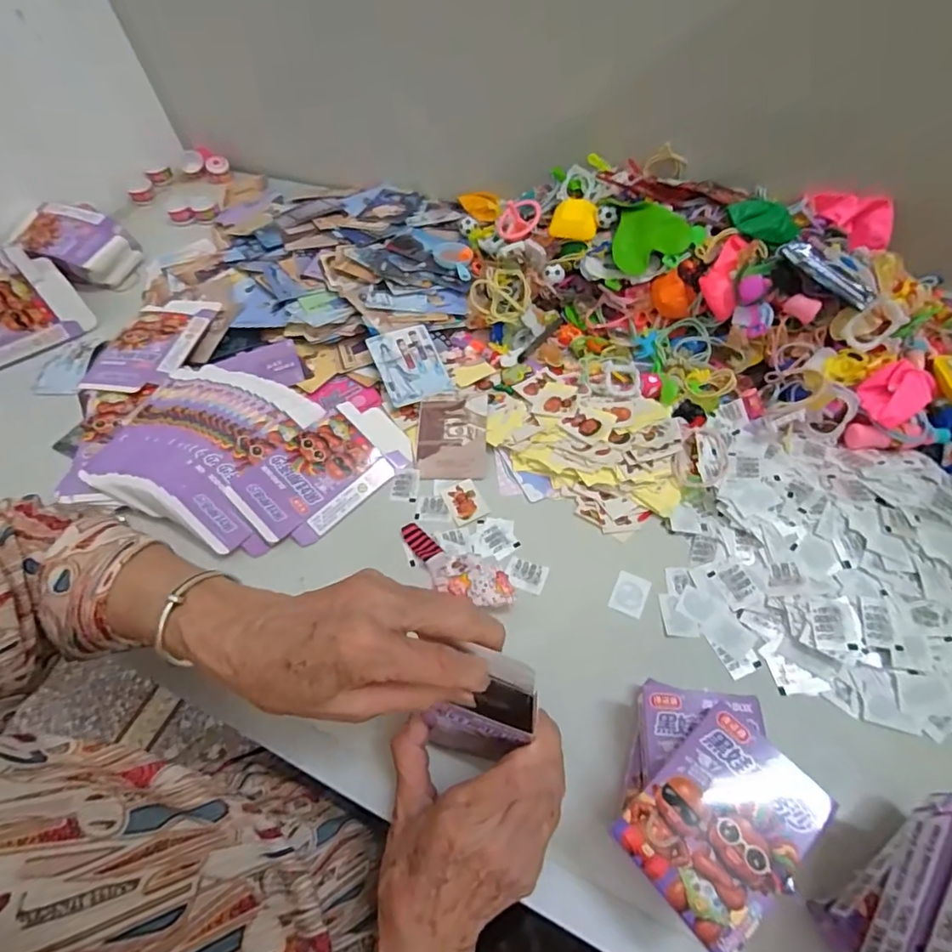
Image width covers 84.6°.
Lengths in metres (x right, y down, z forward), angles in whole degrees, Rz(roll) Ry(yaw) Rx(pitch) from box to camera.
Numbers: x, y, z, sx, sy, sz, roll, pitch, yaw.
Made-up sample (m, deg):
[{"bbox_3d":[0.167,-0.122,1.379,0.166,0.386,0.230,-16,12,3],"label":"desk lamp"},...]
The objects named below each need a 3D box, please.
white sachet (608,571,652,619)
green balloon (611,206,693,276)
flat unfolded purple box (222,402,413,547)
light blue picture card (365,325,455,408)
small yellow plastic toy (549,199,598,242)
[{"bbox_3d":[0.114,0.087,0.387,0.024,0.004,0.031,20,60,17],"label":"white sachet"},{"bbox_3d":[0.159,-0.224,0.485,0.065,0.010,0.063,1,91,26],"label":"green balloon"},{"bbox_3d":[-0.130,-0.005,0.456,0.145,0.008,0.084,-40,84,-20],"label":"flat unfolded purple box"},{"bbox_3d":[-0.064,-0.107,0.508,0.065,0.005,0.086,-14,67,-13],"label":"light blue picture card"},{"bbox_3d":[0.101,-0.260,0.528,0.044,0.019,0.037,11,58,13],"label":"small yellow plastic toy"}]

